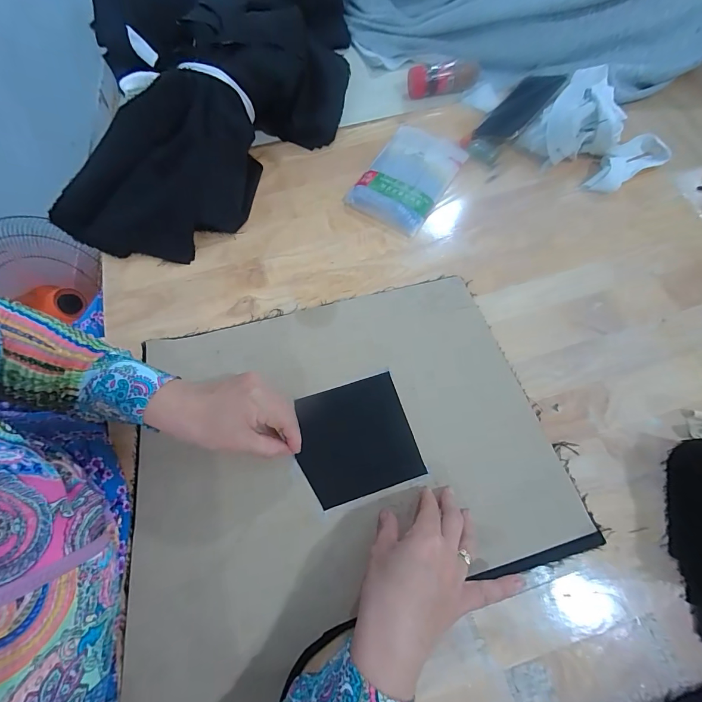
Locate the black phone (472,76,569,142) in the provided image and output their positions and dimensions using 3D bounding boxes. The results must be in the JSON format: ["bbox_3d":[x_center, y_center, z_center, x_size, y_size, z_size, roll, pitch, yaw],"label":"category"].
[{"bbox_3d":[0.253,-0.362,0.531,0.076,0.011,0.142,34,81,34],"label":"black phone"}]

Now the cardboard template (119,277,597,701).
[{"bbox_3d":[-0.015,0.114,0.364,0.425,0.010,0.368,-15,68,-6],"label":"cardboard template"}]

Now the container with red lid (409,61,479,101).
[{"bbox_3d":[0.152,-0.446,0.581,0.112,0.039,0.040,-7,67,-2],"label":"container with red lid"}]

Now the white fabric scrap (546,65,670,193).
[{"bbox_3d":[0.358,-0.310,0.503,0.143,0.065,0.172,-42,73,-15],"label":"white fabric scrap"}]

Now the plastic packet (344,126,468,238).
[{"bbox_3d":[0.083,-0.253,0.511,0.113,0.020,0.178,30,71,13],"label":"plastic packet"}]

